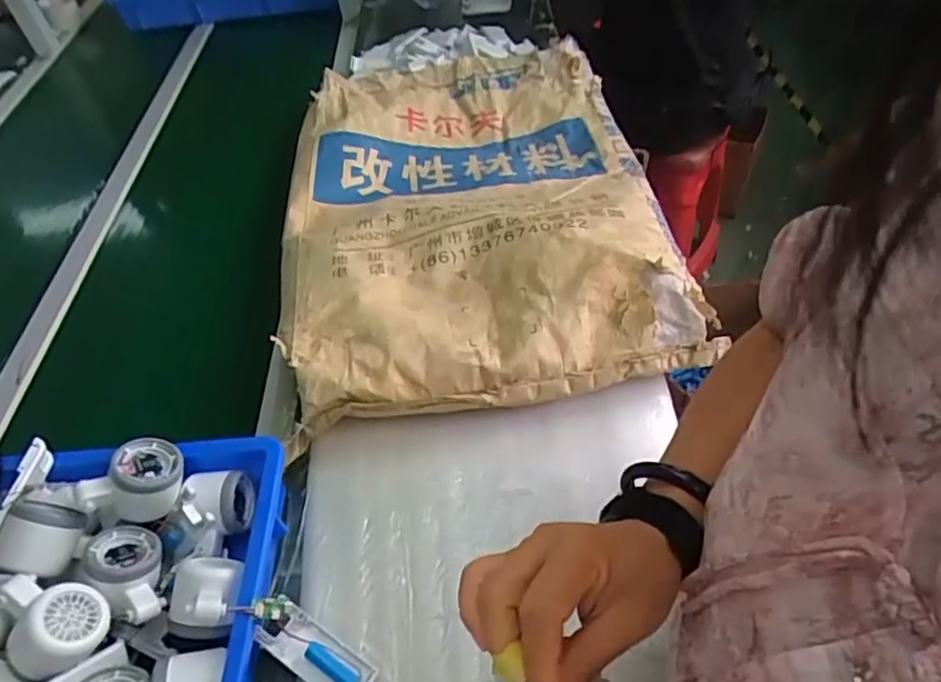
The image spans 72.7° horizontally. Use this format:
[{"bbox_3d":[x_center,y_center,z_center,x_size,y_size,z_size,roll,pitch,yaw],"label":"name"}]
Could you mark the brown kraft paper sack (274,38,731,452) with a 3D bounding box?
[{"bbox_3d":[-0.009,-0.236,0.903,0.484,0.094,0.779,-8,48,0],"label":"brown kraft paper sack"}]

